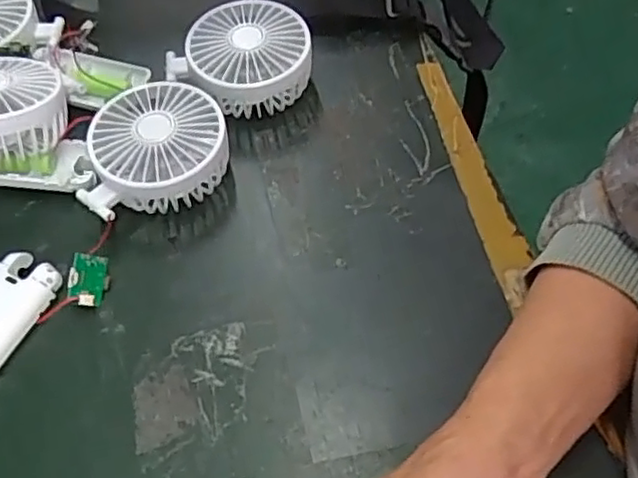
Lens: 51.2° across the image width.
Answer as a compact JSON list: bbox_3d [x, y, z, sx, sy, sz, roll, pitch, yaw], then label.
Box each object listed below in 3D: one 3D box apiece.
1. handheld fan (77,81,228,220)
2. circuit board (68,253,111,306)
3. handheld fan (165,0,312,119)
[{"bbox_3d":[-0.107,-0.056,0.445,0.094,0.047,0.089,-4,58,-4],"label":"handheld fan"},{"bbox_3d":[-0.140,0.025,0.409,0.025,0.006,0.031,9,81,-36],"label":"circuit board"},{"bbox_3d":[-0.053,-0.126,0.483,0.087,0.047,0.083,-37,65,-22],"label":"handheld fan"}]

